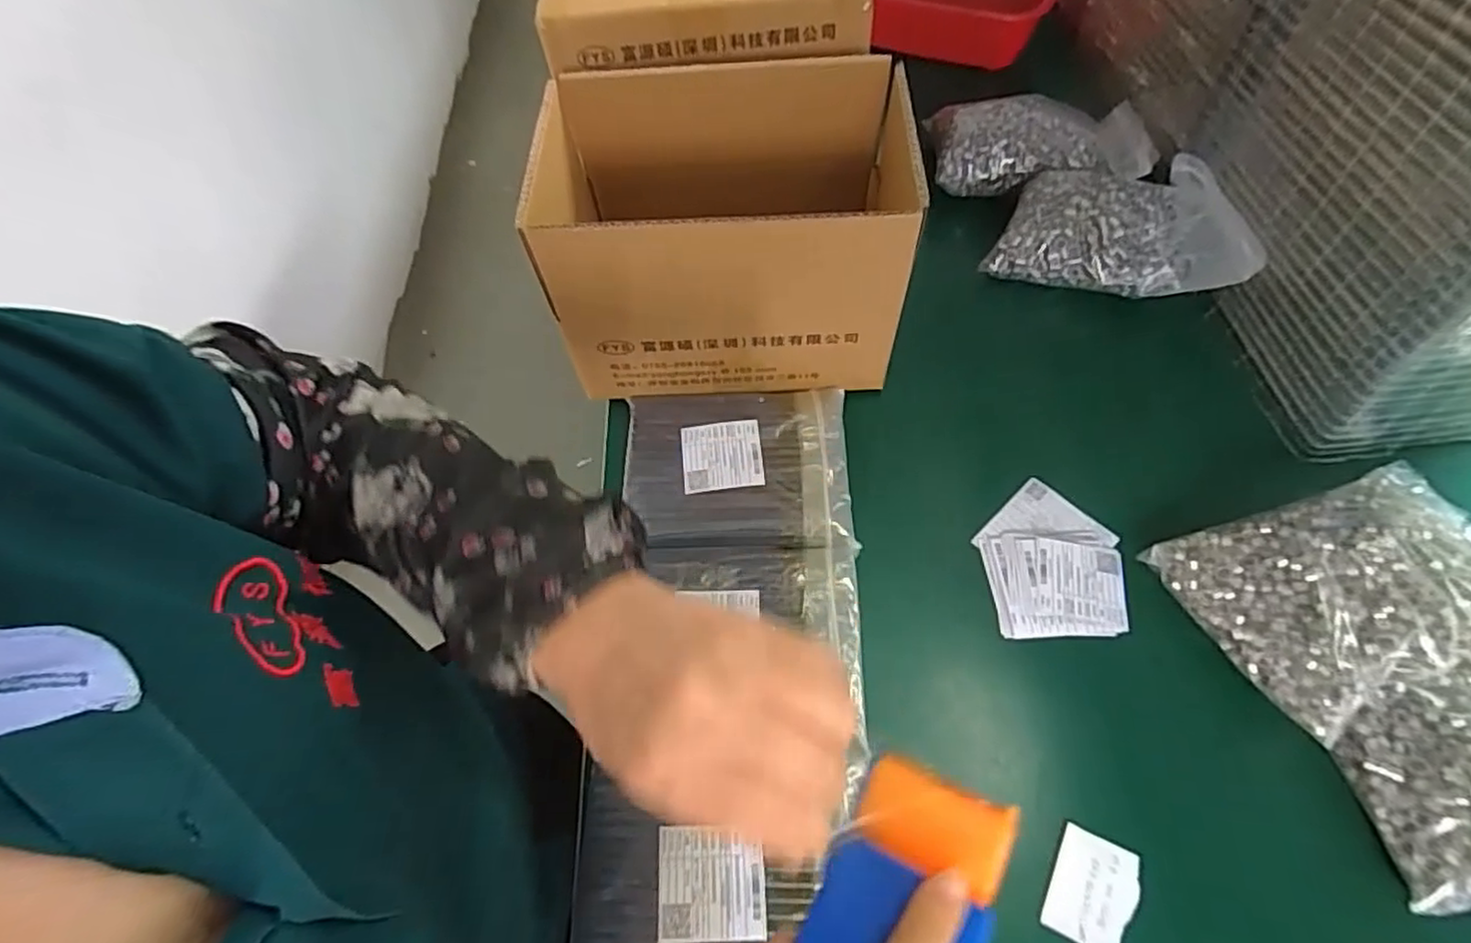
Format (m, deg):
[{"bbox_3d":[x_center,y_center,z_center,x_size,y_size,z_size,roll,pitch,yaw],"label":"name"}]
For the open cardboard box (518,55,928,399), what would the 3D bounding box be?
[{"bbox_3d":[-0.011,-0.191,0.550,0.272,0.176,0.195,0,60,4],"label":"open cardboard box"}]

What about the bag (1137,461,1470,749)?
[{"bbox_3d":[0.426,0.076,0.455,0.216,0.053,0.135,-18,61,-6],"label":"bag"}]

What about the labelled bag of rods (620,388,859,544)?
[{"bbox_3d":[0.000,-0.005,0.546,0.175,0.030,0.147,-2,60,3],"label":"labelled bag of rods"}]

